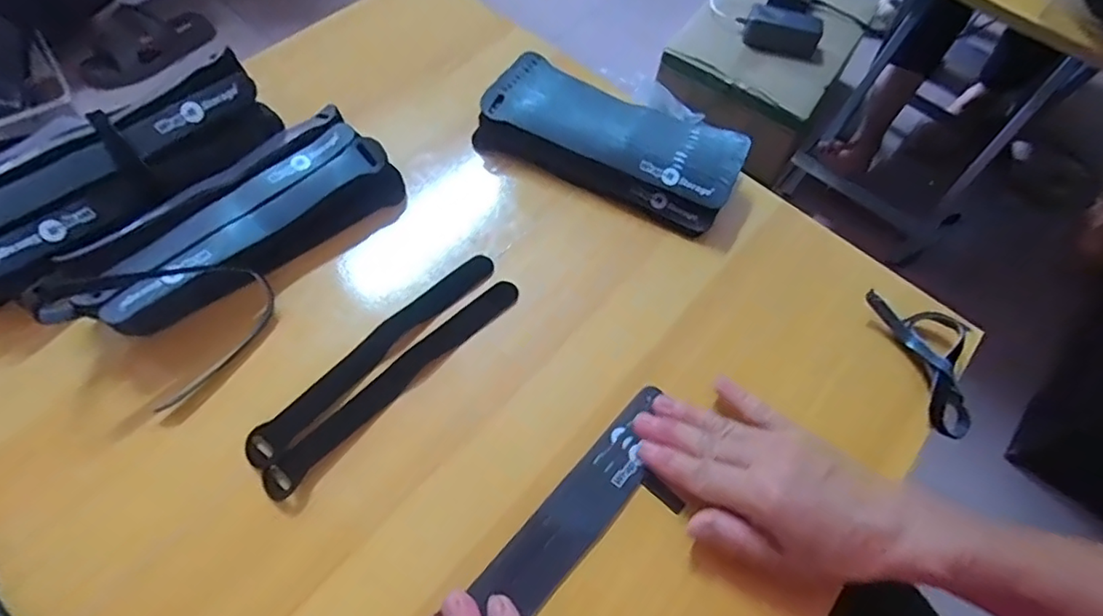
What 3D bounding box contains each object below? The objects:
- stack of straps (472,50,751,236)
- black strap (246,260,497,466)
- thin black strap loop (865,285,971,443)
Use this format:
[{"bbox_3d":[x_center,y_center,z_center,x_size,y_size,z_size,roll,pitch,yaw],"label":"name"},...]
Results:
[{"bbox_3d":[0.047,-0.135,0.467,0.199,0.036,0.087,23,61,9],"label":"stack of straps"},{"bbox_3d":[-0.113,0.026,0.387,0.022,0.006,0.195,43,65,6],"label":"black strap"},{"bbox_3d":[0.267,0.032,0.405,0.055,0.019,0.105,-14,62,-12],"label":"thin black strap loop"}]

